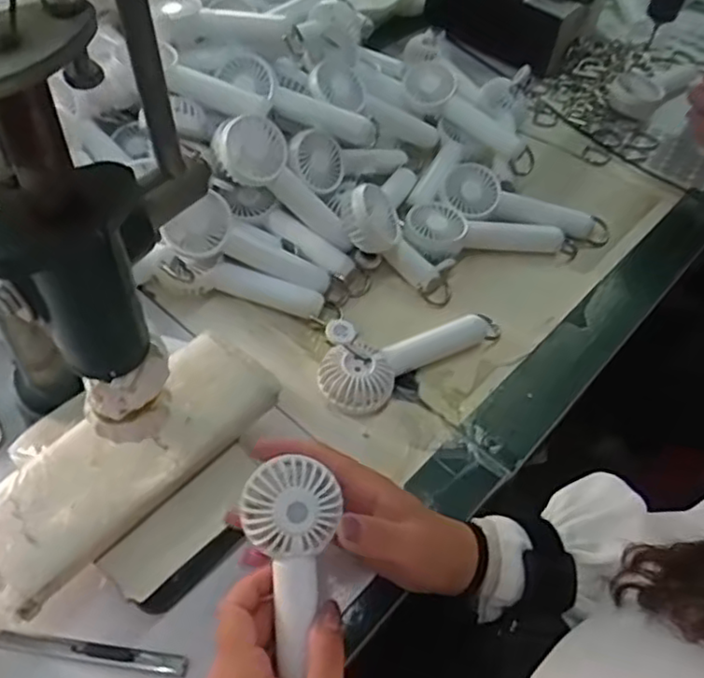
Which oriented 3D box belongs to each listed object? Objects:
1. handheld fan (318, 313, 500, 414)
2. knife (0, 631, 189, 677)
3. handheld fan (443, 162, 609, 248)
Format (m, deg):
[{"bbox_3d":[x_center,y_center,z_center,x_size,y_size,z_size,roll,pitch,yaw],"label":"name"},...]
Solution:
[{"bbox_3d":[0.045,0.001,0.563,0.157,0.040,0.062,-27,57,-23],"label":"handheld fan"},{"bbox_3d":[-0.166,0.190,0.429,0.130,0.005,0.011,7,50,2],"label":"knife"},{"bbox_3d":[0.166,-0.127,0.670,0.157,0.033,0.055,10,51,4],"label":"handheld fan"}]

